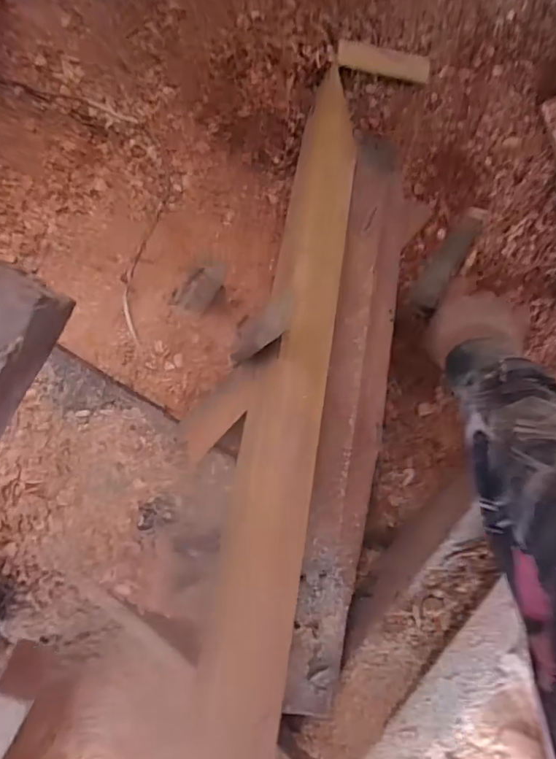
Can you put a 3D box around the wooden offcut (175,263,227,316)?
[{"bbox_3d":[-0.075,-0.091,0.502,0.029,0.017,0.063,37,90,-8],"label":"wooden offcut"}]

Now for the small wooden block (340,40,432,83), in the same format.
[{"bbox_3d":[0.136,-0.409,0.644,0.123,0.007,0.030,3,102,-12],"label":"small wooden block"}]

